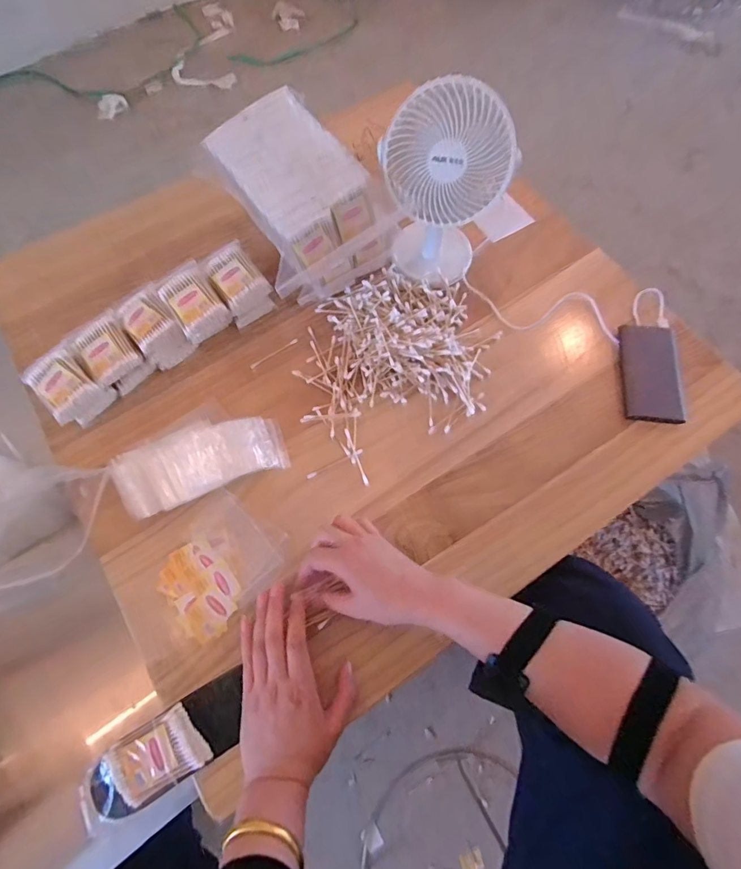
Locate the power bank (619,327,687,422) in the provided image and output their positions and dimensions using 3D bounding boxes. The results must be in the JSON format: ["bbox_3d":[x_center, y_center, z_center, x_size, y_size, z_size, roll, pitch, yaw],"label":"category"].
[{"bbox_3d":[0.358,-0.079,0.564,0.066,0.015,0.137,6,68,1],"label":"power bank"}]

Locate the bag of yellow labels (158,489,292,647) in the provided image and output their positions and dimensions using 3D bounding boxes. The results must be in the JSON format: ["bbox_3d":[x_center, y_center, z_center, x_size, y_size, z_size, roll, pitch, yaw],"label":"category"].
[{"bbox_3d":[-0.169,0.145,0.482,0.113,0.018,0.139,33,71,11],"label":"bag of yellow labels"}]

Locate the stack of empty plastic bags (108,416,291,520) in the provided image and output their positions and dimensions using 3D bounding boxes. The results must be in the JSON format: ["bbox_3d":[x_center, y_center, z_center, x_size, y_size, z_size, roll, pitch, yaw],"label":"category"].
[{"bbox_3d":[-0.198,0.027,0.510,0.188,0.043,0.092,-22,70,-9],"label":"stack of empty plastic bags"}]

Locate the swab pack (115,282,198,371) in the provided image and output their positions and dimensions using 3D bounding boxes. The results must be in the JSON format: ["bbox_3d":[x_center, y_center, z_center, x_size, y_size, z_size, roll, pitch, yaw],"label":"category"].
[{"bbox_3d":[-0.276,-0.134,0.564,0.060,0.055,0.091,-37,74,-14],"label":"swab pack"}]

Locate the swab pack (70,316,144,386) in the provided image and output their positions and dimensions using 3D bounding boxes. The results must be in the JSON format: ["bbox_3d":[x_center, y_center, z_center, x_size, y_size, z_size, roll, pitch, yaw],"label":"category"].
[{"bbox_3d":[-0.322,-0.103,0.541,0.061,0.015,0.077,-39,74,-15],"label":"swab pack"}]

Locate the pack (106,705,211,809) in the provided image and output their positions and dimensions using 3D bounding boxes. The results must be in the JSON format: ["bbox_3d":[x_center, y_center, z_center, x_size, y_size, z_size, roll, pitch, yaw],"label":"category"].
[{"bbox_3d":[-0.201,0.304,0.418,0.080,0.013,0.057,-29,72,-12],"label":"pack"}]

